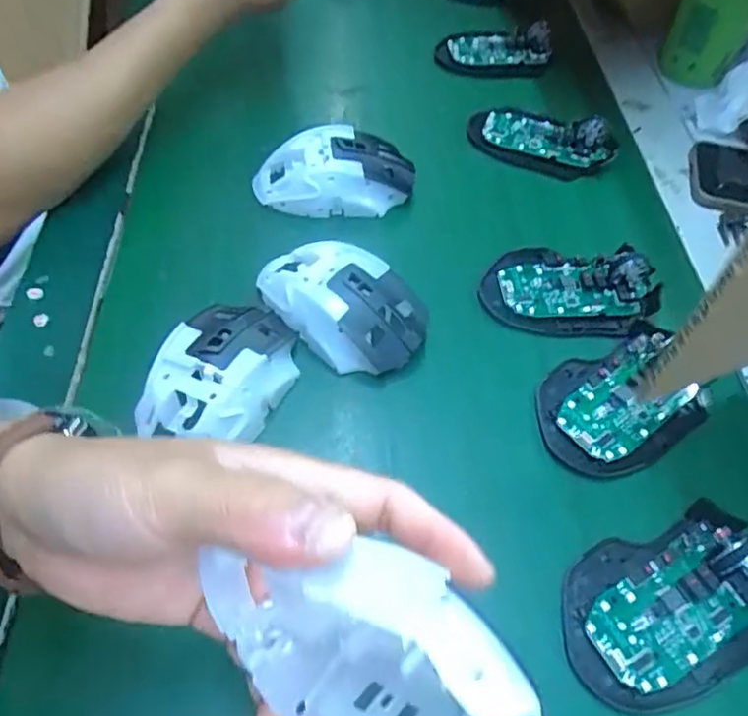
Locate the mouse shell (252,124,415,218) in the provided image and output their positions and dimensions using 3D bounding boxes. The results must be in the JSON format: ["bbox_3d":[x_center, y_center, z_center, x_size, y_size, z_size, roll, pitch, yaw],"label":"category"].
[{"bbox_3d":[-0.029,-0.135,0.461,0.116,0.036,0.062,-4,54,-6],"label":"mouse shell"}]

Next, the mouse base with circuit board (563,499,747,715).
[{"bbox_3d":[0.144,0.114,0.297,0.112,0.028,0.071,-16,57,-14],"label":"mouse base with circuit board"}]

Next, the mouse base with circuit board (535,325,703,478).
[{"bbox_3d":[0.143,0.023,0.364,0.099,0.020,0.072,-26,60,-20],"label":"mouse base with circuit board"}]

